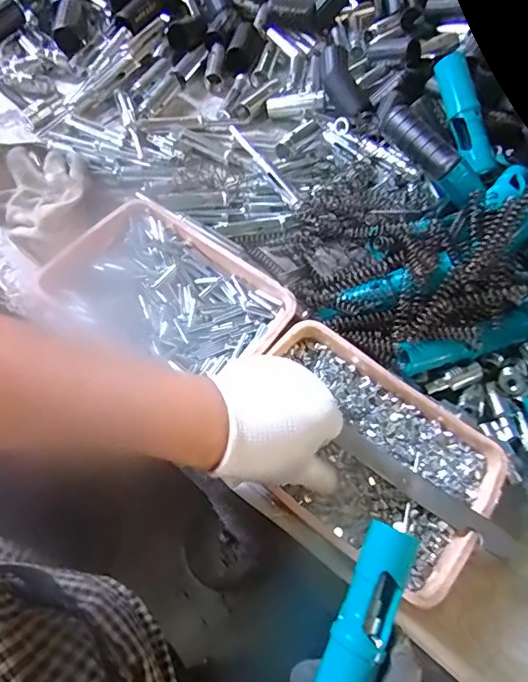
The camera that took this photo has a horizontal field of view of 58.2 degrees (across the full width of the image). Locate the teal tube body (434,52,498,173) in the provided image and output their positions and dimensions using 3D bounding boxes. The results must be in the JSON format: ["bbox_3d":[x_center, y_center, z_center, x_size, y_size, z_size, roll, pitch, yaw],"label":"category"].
[{"bbox_3d":[0.203,-0.228,0.477,0.029,0.021,0.118,-19,92,-13],"label":"teal tube body"}]

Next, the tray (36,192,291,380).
[{"bbox_3d":[-0.083,-0.039,0.431,0.200,0.037,0.136,32,64,11],"label":"tray"}]

